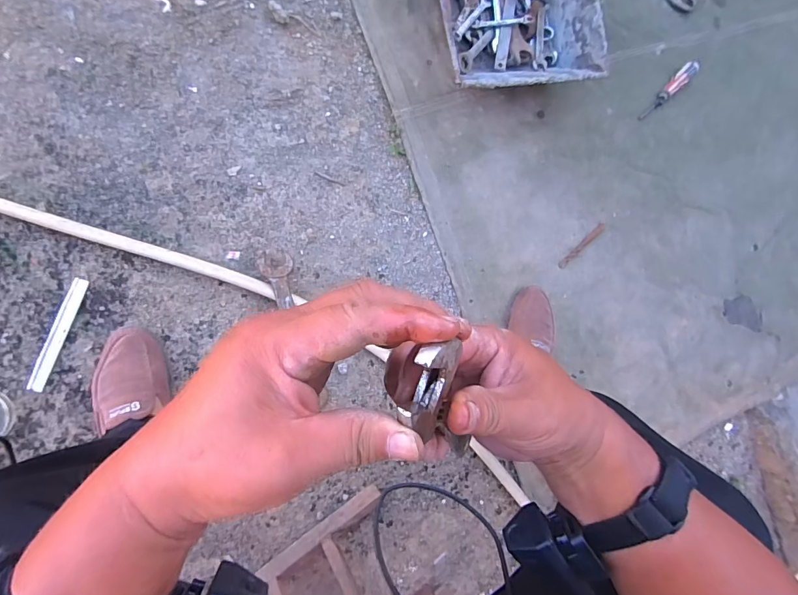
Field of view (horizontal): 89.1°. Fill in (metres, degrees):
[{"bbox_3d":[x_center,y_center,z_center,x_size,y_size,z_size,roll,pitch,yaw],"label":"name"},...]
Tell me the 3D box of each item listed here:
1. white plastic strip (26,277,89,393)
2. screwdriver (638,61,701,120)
[{"bbox_3d":[-0.527,0.056,0.627,0.021,0.005,0.180,22,83,-25],"label":"white plastic strip"},{"bbox_3d":[0.585,-0.450,0.872,0.189,0.030,0.034,-42,99,-14],"label":"screwdriver"}]

